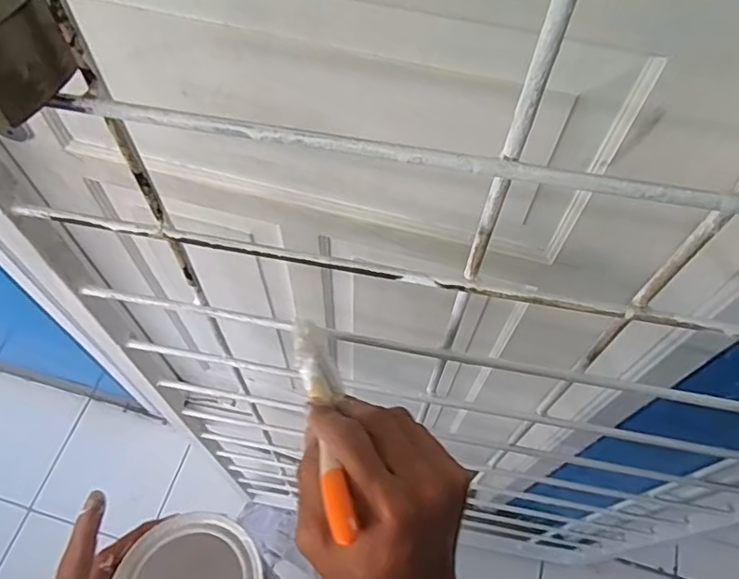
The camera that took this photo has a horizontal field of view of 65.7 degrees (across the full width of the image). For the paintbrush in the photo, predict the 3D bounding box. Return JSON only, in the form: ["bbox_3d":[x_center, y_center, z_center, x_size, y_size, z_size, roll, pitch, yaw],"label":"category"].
[{"bbox_3d":[-0.027,0.068,0.347,0.025,0.022,0.191,-10,28,-5],"label":"paintbrush"}]

